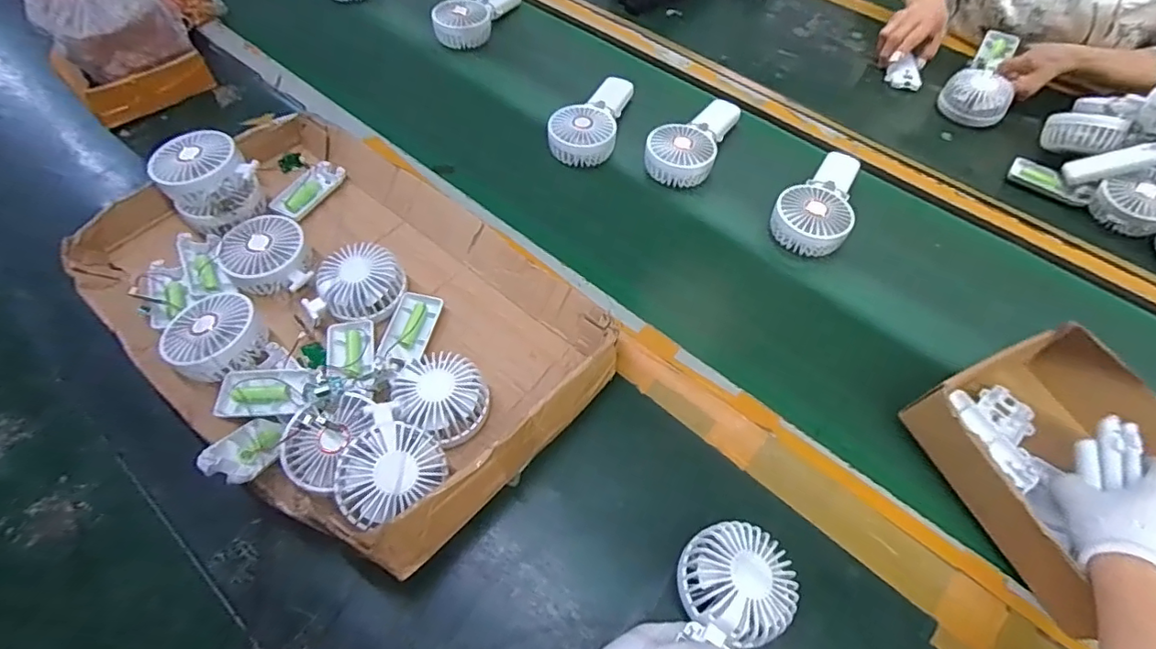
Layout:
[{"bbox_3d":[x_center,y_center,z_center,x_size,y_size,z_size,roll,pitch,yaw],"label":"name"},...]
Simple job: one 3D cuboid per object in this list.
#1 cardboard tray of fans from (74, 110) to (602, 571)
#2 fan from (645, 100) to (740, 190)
[{"bbox_3d":[-0.244,-0.033,0.569,0.526,0.092,0.339,38,62,22],"label":"cardboard tray of fans"},{"bbox_3d":[0.157,-0.261,0.763,0.089,0.043,0.176,22,59,14],"label":"fan"}]

